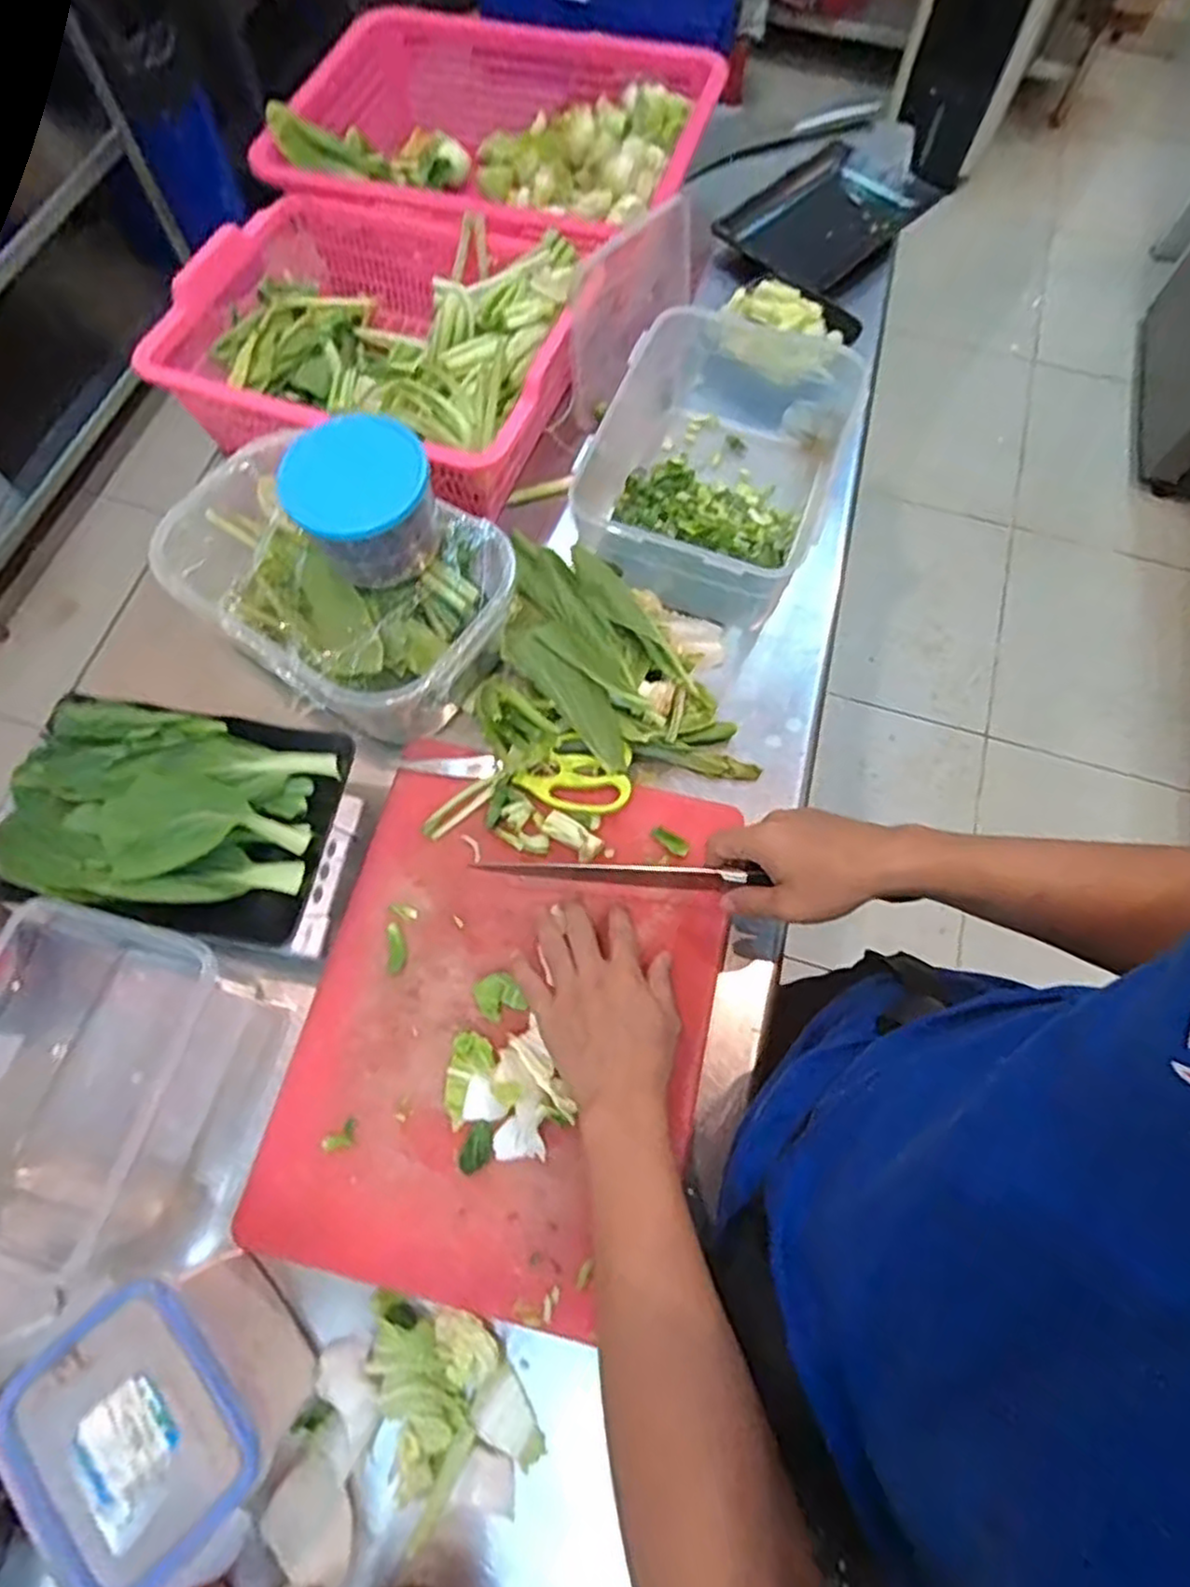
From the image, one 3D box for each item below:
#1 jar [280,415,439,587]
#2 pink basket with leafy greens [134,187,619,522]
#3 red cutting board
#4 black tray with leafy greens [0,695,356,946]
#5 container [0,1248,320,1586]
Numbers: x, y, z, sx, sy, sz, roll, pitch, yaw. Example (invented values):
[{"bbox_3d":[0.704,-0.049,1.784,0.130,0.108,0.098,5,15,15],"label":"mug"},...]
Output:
[{"bbox_3d":[-0.179,-0.225,0.580,0.109,0.097,0.089,-31,73,-12],"label":"jar"},{"bbox_3d":[-0.211,-0.470,0.752,0.372,0.126,0.315,20,70,7],"label":"pink basket with leafy greens"},{"bbox_3d":[-0.063,0.161,0.559,0.292,0.018,0.388,12,70,4],"label":"red cutting board"},{"bbox_3d":[-0.325,0.012,0.550,0.238,0.048,0.165,9,70,3],"label":"black tray with leafy greens"},{"bbox_3d":[-0.238,0.357,0.426,0.135,0.126,0.095,41,74,13],"label":"container"}]

